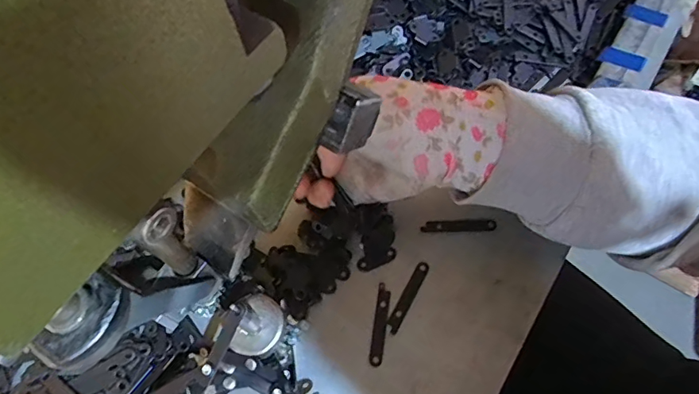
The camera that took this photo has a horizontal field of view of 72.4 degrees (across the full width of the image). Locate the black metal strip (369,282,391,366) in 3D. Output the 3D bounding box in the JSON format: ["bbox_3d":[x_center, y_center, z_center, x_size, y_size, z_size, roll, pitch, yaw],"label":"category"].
[{"bbox_3d":[0.021,0.085,0.322,0.009,0.004,0.053,7,63,7],"label":"black metal strip"}]

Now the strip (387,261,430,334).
[{"bbox_3d":[0.040,0.068,0.329,0.009,0.004,0.053,26,67,16],"label":"strip"}]

